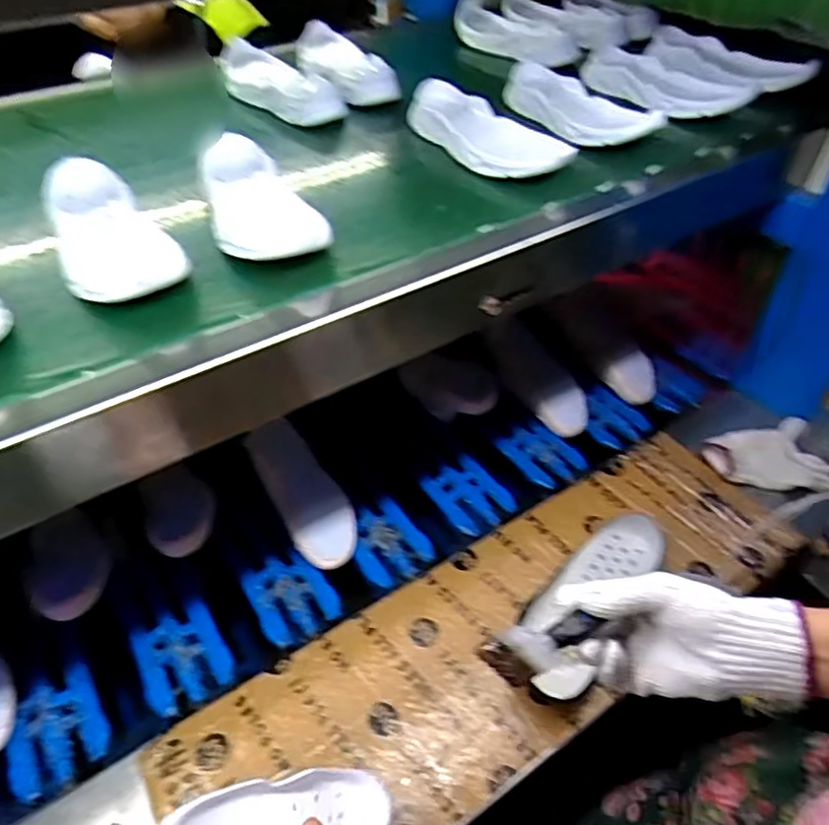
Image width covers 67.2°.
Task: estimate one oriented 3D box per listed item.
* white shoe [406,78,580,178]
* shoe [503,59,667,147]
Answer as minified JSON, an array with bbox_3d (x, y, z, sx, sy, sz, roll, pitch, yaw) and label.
[{"bbox_3d":[0.075,-0.299,0.677,0.066,0.043,0.218,-31,56,-26],"label":"white shoe"},{"bbox_3d":[0.184,-0.350,0.718,0.074,0.035,0.191,-29,55,-25],"label":"shoe"}]

